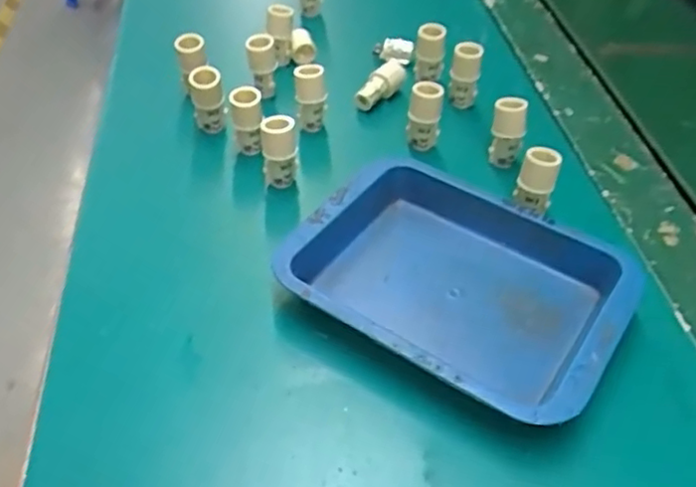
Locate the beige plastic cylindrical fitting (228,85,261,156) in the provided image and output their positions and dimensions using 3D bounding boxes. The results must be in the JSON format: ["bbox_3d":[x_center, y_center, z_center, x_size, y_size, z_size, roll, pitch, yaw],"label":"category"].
[{"bbox_3d":[-0.063,-0.074,0.413,0.018,0.047,0.014,-3,47,-9],"label":"beige plastic cylindrical fitting"}]

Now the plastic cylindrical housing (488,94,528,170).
[{"bbox_3d":[0.097,-0.068,0.409,0.020,0.041,0.016,14,47,7],"label":"plastic cylindrical housing"}]

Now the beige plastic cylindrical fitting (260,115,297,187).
[{"bbox_3d":[-0.040,-0.051,0.389,0.019,0.049,0.016,-2,47,-8],"label":"beige plastic cylindrical fitting"}]

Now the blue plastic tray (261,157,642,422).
[{"bbox_3d":[0.052,0.019,0.333,0.157,0.028,0.118,27,50,19],"label":"blue plastic tray"}]

